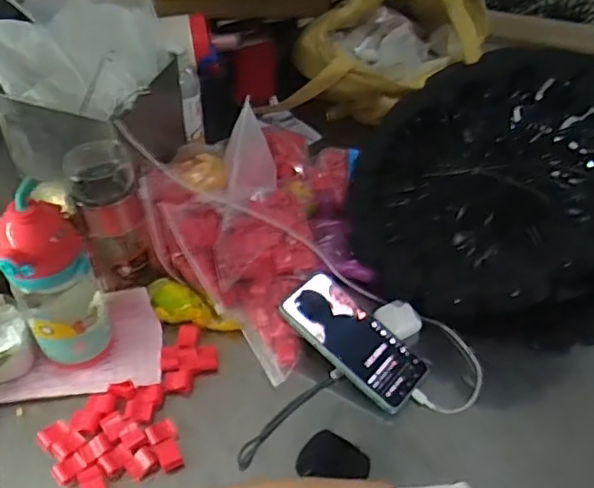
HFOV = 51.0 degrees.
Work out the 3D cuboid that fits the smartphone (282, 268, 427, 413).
[{"bbox_3d":[0.060,0.099,0.659,0.160,0.015,0.073,43,57,14],"label":"smartphone"}]

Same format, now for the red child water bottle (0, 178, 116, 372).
[{"bbox_3d":[-0.240,0.032,0.609,0.081,0.193,0.086,-24,53,-23],"label":"red child water bottle"}]

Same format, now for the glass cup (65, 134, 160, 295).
[{"bbox_3d":[-0.195,-0.025,0.658,0.063,0.157,0.075,-22,52,-21],"label":"glass cup"}]

